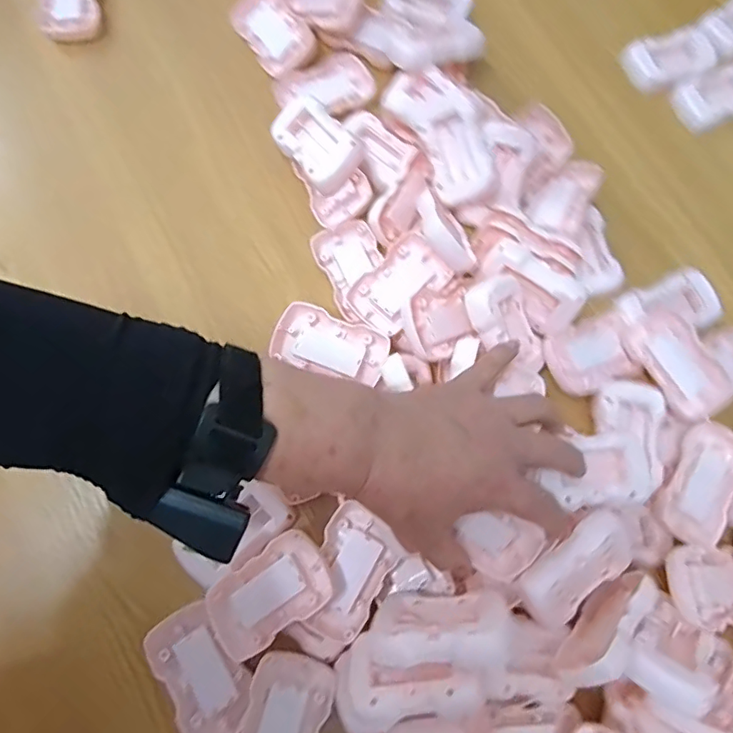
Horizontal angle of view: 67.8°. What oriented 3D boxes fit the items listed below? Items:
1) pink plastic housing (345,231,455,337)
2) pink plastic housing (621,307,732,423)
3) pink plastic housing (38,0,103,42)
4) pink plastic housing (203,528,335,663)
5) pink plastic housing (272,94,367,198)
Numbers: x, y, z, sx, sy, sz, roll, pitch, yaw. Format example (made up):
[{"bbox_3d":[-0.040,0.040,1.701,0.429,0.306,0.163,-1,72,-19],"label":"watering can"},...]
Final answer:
[{"bbox_3d":[0.029,-0.067,0.446,0.049,0.015,0.084,40,78,11],"label":"pink plastic housing"},{"bbox_3d":[0.253,-0.001,0.447,0.056,0.021,0.090,-28,75,-8],"label":"pink plastic housing"},{"bbox_3d":[-0.293,-0.357,0.537,0.055,0.027,0.079,-8,73,-2],"label":"pink plastic housing"},{"bbox_3d":[-0.068,0.155,0.369,0.086,0.021,0.052,-36,76,-10],"label":"pink plastic housing"},{"bbox_3d":[-0.046,-0.195,0.470,0.053,0.020,0.087,-45,72,14],"label":"pink plastic housing"}]

